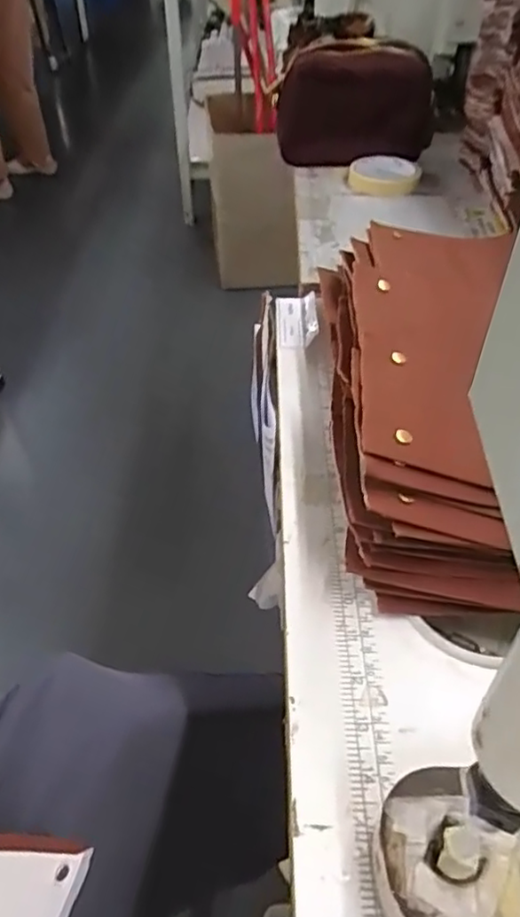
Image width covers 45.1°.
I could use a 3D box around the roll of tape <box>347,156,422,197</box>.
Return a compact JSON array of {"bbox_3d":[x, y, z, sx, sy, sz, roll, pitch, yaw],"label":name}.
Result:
[{"bbox_3d":[0.162,-0.374,0.828,0.088,0.025,0.088,-1,45,1],"label":"roll of tape"}]

